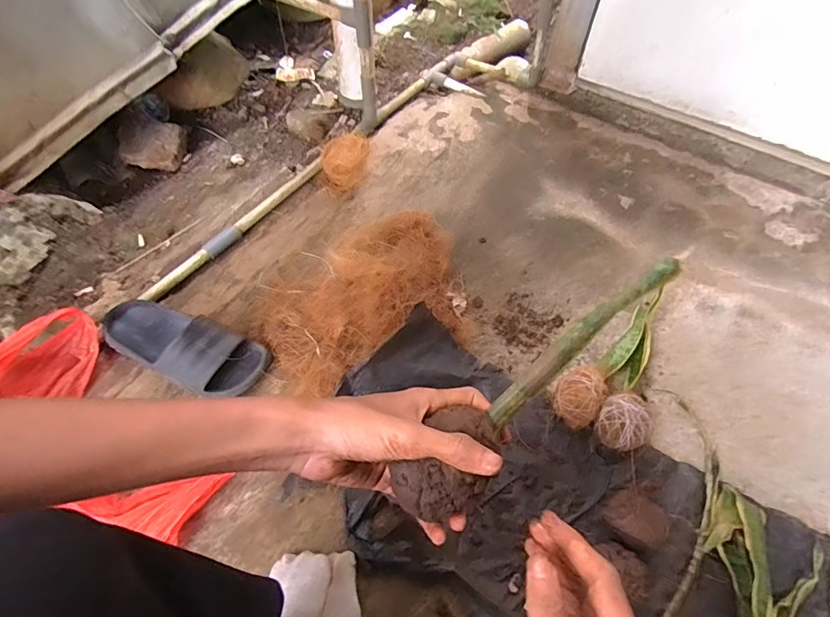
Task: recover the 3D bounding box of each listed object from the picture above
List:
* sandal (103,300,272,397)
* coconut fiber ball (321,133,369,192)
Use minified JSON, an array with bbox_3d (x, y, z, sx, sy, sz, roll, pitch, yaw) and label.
[{"bbox_3d":[-0.364,0.053,0.689,0.267,0.078,0.103,21,58,12],"label":"sandal"},{"bbox_3d":[-0.137,-0.286,0.907,0.094,0.094,0.089,1,56,-1],"label":"coconut fiber ball"}]

